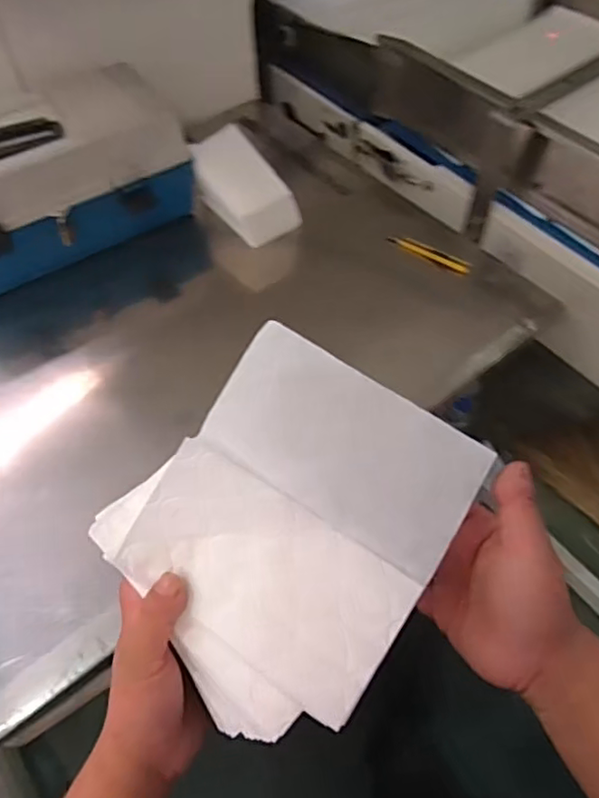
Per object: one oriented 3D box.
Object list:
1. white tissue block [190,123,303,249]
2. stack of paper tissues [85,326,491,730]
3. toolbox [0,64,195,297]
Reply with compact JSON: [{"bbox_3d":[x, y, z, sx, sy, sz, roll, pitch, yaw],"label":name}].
[{"bbox_3d":[-0.090,-0.315,0.889,0.097,0.108,0.162,-37,62,-22],"label":"white tissue block"},{"bbox_3d":[-0.011,0.069,0.331,0.165,0.028,0.195,34,82,13],"label":"stack of paper tissues"},{"bbox_3d":[-0.369,-0.305,0.841,0.391,0.172,0.186,-29,60,-18],"label":"toolbox"}]

